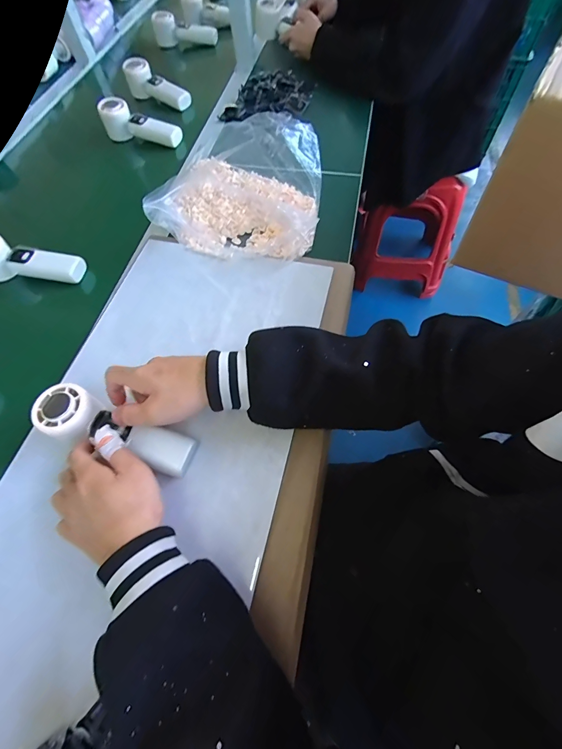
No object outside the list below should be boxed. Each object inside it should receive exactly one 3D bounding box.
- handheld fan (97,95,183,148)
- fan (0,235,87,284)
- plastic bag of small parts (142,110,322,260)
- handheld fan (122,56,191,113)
[{"bbox_3d":[-0.285,-0.505,0.677,0.161,0.054,0.055,19,66,12],"label":"handheld fan"},{"bbox_3d":[-0.390,-0.175,0.509,0.159,0.052,0.056,10,64,8],"label":"fan"},{"bbox_3d":[-0.061,-0.305,0.542,0.244,0.075,0.263,5,64,5],"label":"plastic bag of small parts"},{"bbox_3d":[-0.284,-0.655,0.757,0.164,0.055,0.061,34,70,18],"label":"handheld fan"}]

